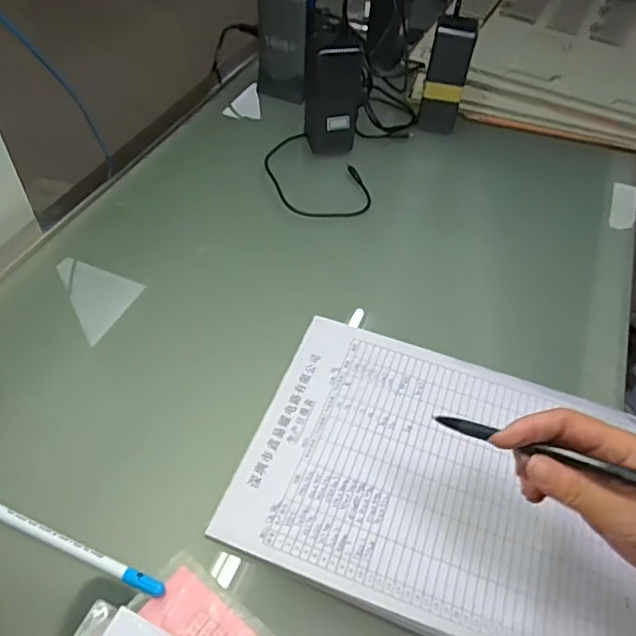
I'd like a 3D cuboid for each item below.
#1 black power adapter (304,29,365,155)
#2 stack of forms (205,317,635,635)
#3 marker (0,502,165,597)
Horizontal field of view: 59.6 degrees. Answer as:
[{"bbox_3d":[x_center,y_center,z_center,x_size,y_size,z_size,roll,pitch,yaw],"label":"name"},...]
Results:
[{"bbox_3d":[0.017,-0.266,0.653,0.073,0.119,0.042,-3,50,-7],"label":"black power adapter"},{"bbox_3d":[0.094,0.119,0.420,0.283,0.015,0.218,19,52,9],"label":"stack of forms"},{"bbox_3d":[-0.170,0.151,0.373,0.148,0.006,0.012,20,51,12],"label":"marker"}]

